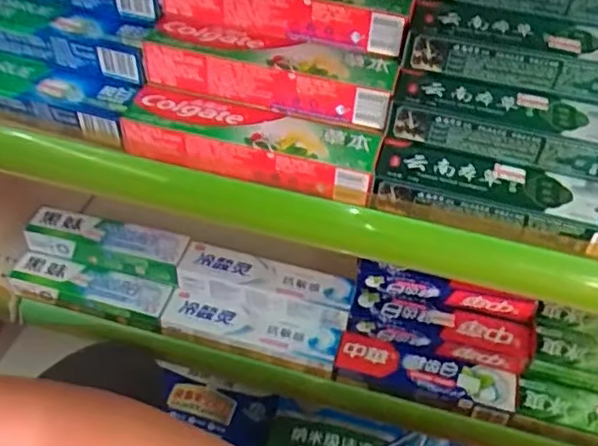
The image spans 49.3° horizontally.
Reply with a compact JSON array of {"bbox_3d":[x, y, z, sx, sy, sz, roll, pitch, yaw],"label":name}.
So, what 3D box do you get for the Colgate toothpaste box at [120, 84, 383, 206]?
[{"bbox_3d":[-0.039,-0.066,0.535,0.203,0.038,0.054,14,49,10],"label":"Colgate toothpaste box"}]

